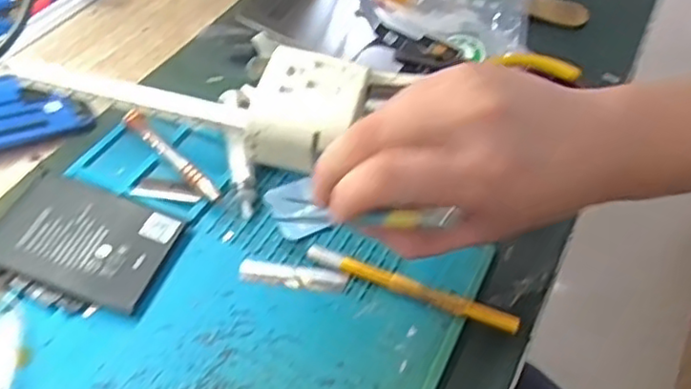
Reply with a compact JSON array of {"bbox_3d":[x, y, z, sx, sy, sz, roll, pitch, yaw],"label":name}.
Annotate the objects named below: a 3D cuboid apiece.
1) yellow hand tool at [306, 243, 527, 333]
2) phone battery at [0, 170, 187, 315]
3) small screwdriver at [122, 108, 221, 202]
[{"bbox_3d":[0.034,0.049,0.351,0.114,0.009,0.004,19,4,16],"label":"yellow hand tool"},{"bbox_3d":[-0.139,0.022,0.360,0.089,0.006,0.062,21,50,7],"label":"phone battery"},{"bbox_3d":[-0.105,-0.024,0.408,0.010,0.012,0.093,-33,58,-30],"label":"small screwdriver"}]

